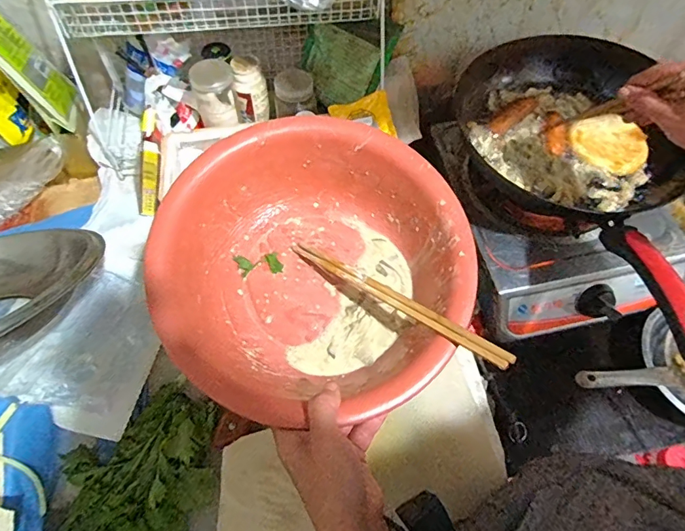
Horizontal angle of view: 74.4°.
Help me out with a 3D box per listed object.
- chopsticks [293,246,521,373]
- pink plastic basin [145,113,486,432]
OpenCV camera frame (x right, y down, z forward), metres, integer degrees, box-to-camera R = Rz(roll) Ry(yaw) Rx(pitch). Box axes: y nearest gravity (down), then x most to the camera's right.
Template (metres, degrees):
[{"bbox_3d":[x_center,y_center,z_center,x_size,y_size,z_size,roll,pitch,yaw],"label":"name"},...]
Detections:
[{"bbox_3d":[0.041,0.028,0.406,0.233,0.014,0.016,28,63,34],"label":"chopsticks"},{"bbox_3d":[-0.022,0.010,0.418,0.245,0.115,0.263,0,60,0],"label":"pink plastic basin"}]

